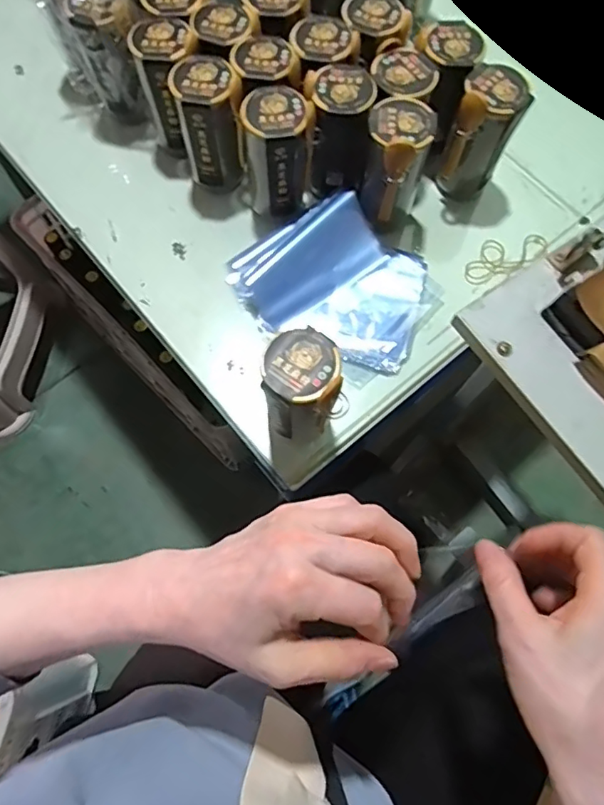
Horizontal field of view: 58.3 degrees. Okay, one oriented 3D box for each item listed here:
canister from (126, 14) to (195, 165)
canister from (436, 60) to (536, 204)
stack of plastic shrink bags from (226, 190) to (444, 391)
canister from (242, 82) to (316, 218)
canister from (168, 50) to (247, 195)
[{"bbox_3d":[-0.147,-0.356,0.622,0.066,0.134,0.069,1,71,-2],"label":"canister"},{"bbox_3d":[0.197,-0.293,0.606,0.065,0.133,0.069,1,71,-2],"label":"canister"},{"bbox_3d":[0.044,-0.128,0.596,0.210,0.036,0.175,40,74,11],"label":"stack of plastic shrink bags"},{"bbox_3d":[-0.024,-0.266,0.591,0.069,0.129,0.071,1,71,-2],"label":"canister"},{"bbox_3d":[-0.100,-0.305,0.606,0.065,0.134,0.064,-10,71,-6],"label":"canister"}]

